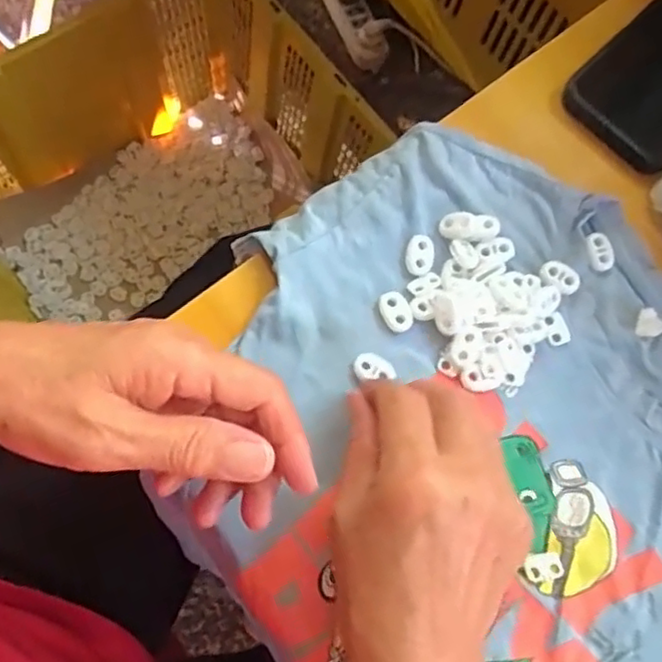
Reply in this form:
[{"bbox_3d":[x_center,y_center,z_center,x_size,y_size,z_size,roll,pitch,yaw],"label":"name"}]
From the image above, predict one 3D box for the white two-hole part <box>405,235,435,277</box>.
[{"bbox_3d":[0.050,-0.042,0.358,0.016,0.005,0.023,11,74,-3],"label":"white two-hole part"}]

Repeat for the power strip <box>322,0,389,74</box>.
[{"bbox_3d":[0.033,-0.508,1.034,0.056,0.050,0.189,-23,75,-9],"label":"power strip"}]

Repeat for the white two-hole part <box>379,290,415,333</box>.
[{"bbox_3d":[0.036,-0.010,0.350,0.017,0.005,0.022,-14,77,-9],"label":"white two-hole part"}]

